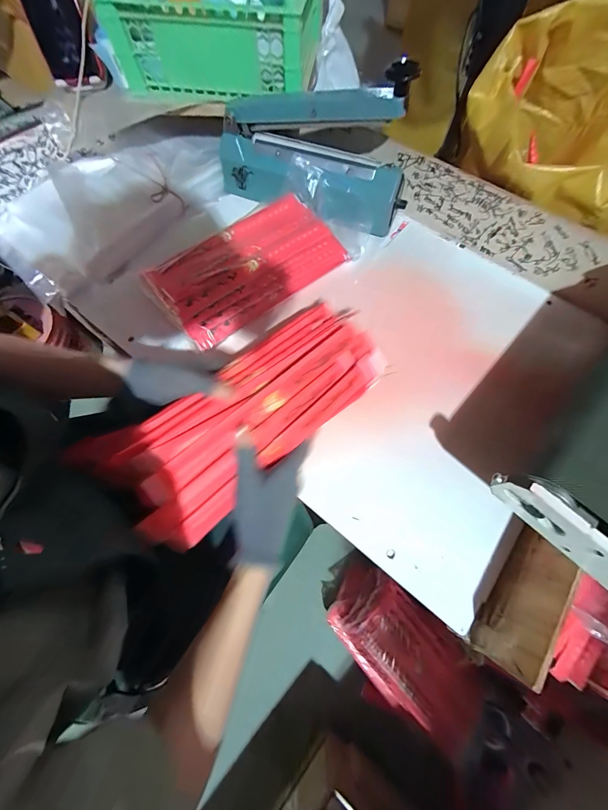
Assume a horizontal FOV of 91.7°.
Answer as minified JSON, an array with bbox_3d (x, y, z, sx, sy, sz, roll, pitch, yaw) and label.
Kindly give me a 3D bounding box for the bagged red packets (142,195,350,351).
[{"bbox_3d":[-0.083,-0.208,0.442,0.269,0.035,0.148,-37,75,-13],"label":"bagged red packets"}]

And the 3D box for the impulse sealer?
[{"bbox_3d":[0.015,-0.400,0.453,0.308,0.161,0.109,27,72,8],"label":"impulse sealer"}]

